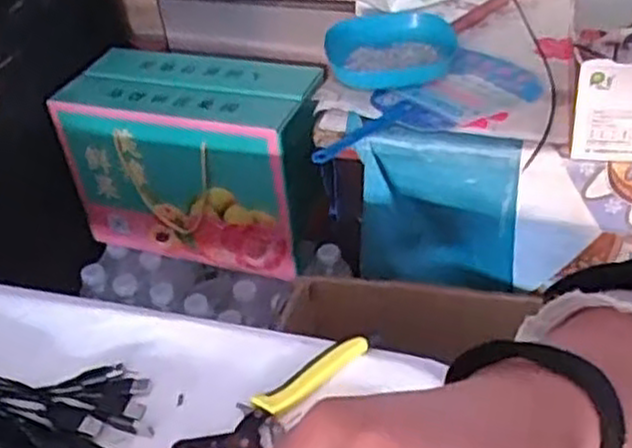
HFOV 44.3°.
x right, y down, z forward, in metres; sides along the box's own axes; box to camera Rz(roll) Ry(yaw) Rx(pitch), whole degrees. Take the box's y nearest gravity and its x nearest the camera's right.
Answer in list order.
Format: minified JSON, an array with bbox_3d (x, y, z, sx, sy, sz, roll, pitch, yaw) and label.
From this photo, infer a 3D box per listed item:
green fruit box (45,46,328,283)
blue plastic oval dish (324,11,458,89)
[{"bbox_3d":[-0.159,-0.091,1.077,0.328,0.231,0.160,8,41,17],"label":"green fruit box"},{"bbox_3d":[0.081,-0.189,0.844,0.142,0.028,0.130,1,40,9],"label":"blue plastic oval dish"}]

